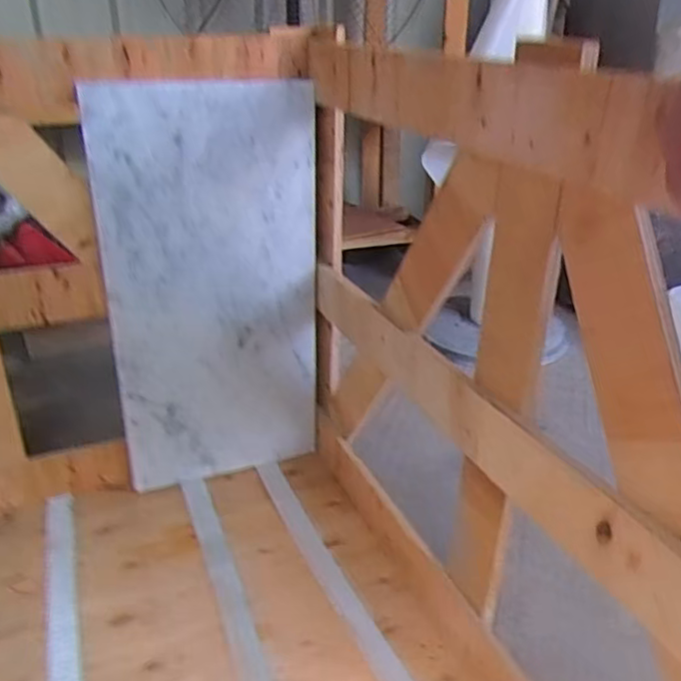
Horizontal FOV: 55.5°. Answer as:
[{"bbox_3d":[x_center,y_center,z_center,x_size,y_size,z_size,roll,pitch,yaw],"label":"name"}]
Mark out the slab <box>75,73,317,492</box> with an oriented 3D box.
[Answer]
[{"bbox_3d":[-0.187,-0.062,0.971,0.300,0.606,0.019,-8,27,-18],"label":"slab"}]

